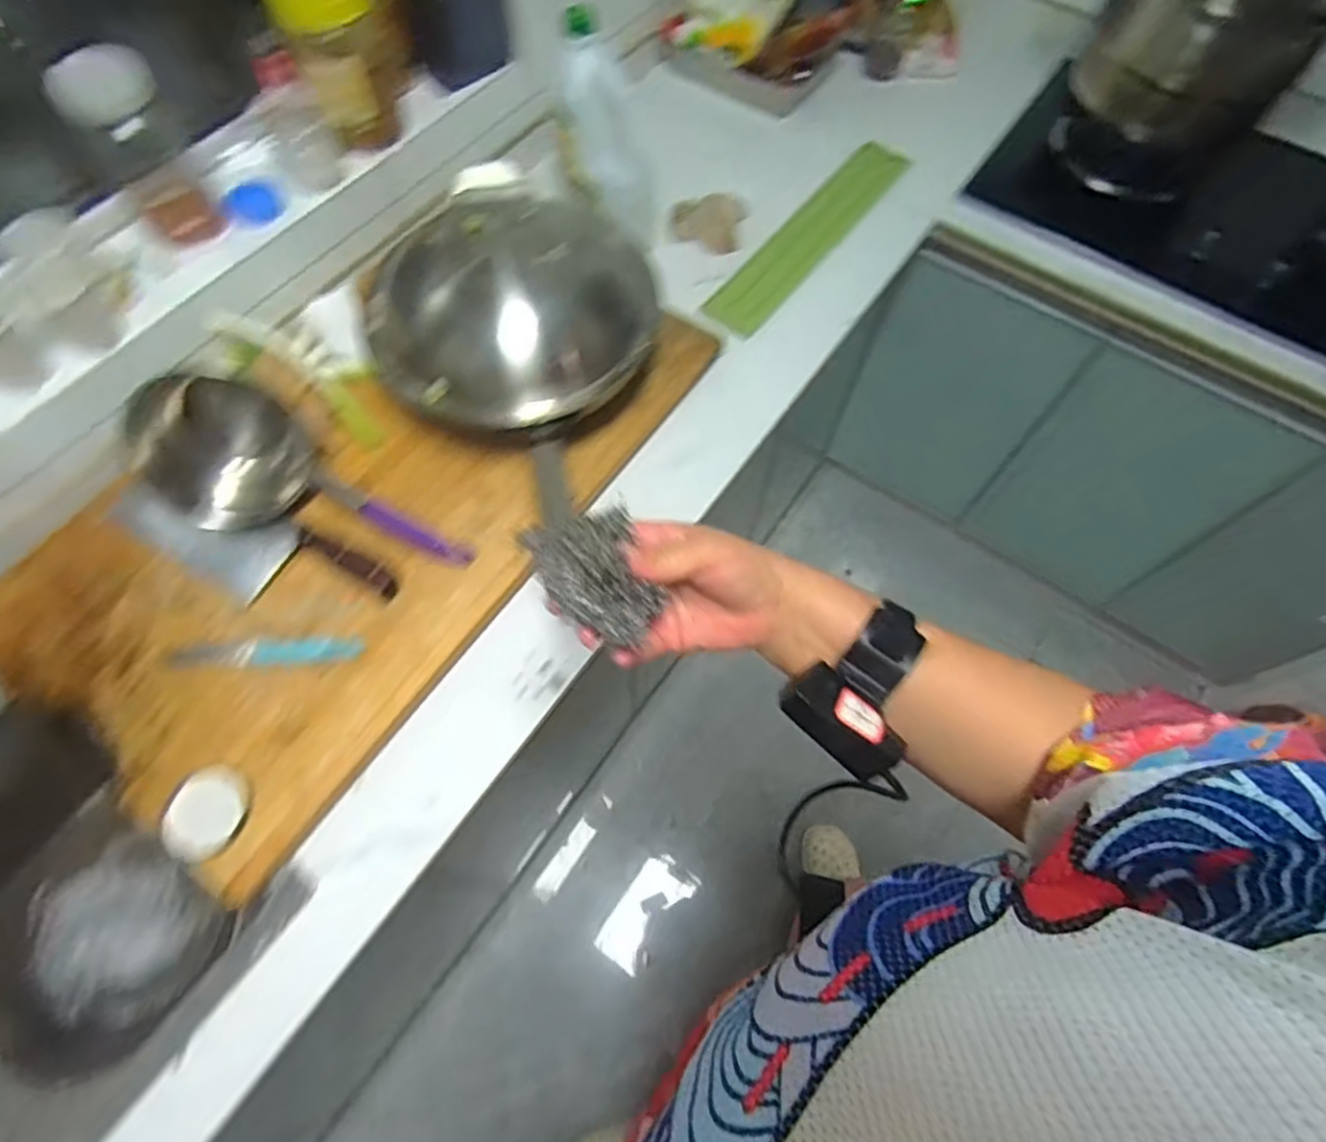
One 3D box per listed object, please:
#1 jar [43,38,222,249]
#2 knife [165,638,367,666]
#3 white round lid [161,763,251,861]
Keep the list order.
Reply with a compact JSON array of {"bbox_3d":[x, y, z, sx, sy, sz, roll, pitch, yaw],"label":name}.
[{"bbox_3d":[-0.527,-0.425,0.712,0.087,0.163,0.069,-33,70,-19],"label":"jar"},{"bbox_3d":[-0.380,0.079,0.670,0.179,0.007,0.025,-1,63,-4],"label":"knife"},{"bbox_3d":[-0.395,0.210,0.606,0.064,0.013,0.075,5,63,-1],"label":"white round lid"}]

